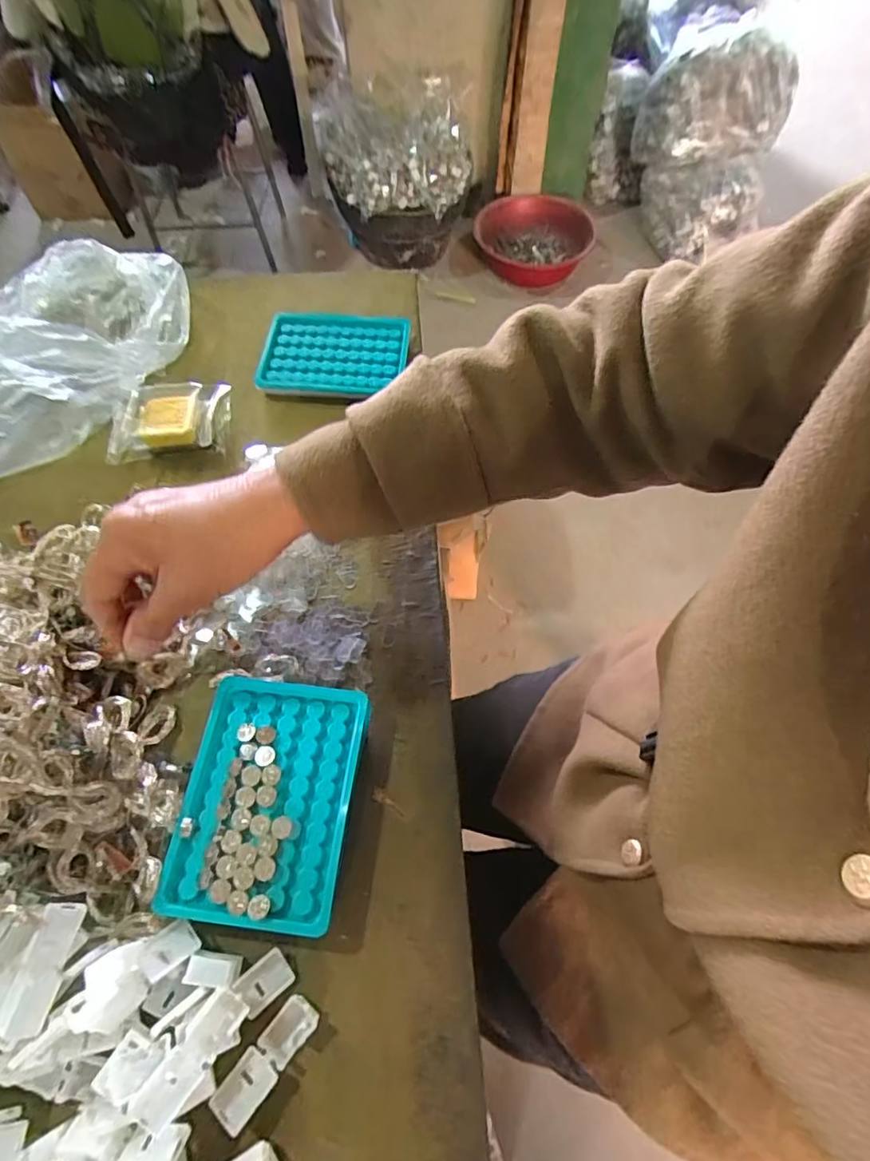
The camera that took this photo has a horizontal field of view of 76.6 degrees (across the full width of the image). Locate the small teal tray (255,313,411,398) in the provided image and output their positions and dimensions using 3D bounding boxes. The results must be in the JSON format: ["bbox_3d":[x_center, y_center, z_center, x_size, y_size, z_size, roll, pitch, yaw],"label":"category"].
[{"bbox_3d":[-0.092,-0.210,0.509,0.129,0.016,0.091,3,61,0],"label":"small teal tray"}]

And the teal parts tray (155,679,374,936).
[{"bbox_3d":[-0.096,0.126,0.325,0.094,0.023,0.130,7,62,2],"label":"teal parts tray"}]

